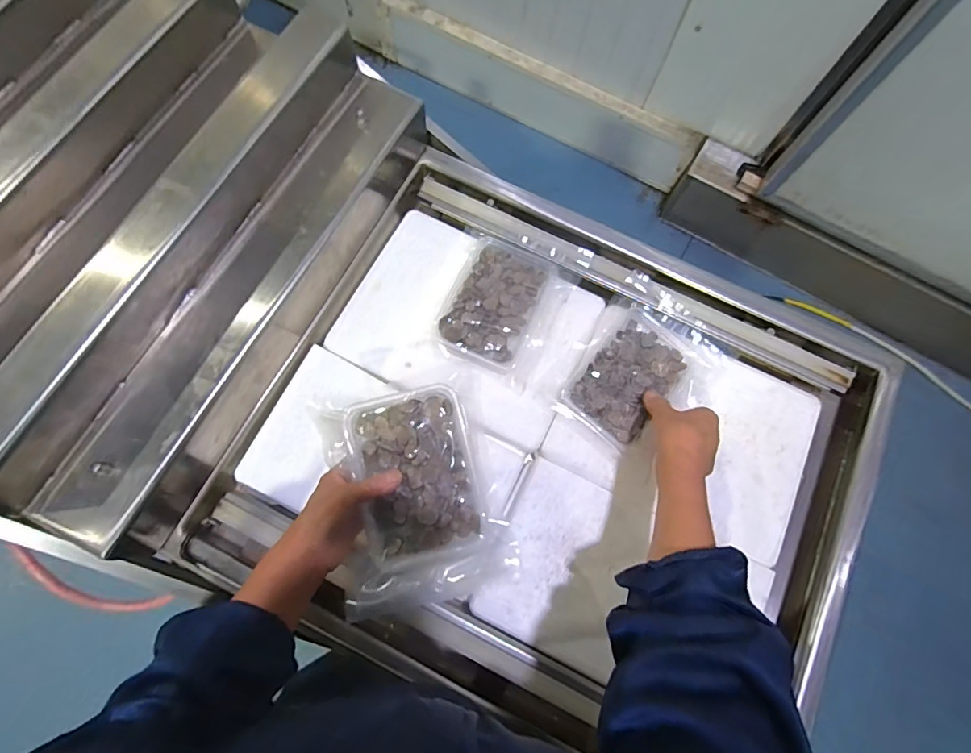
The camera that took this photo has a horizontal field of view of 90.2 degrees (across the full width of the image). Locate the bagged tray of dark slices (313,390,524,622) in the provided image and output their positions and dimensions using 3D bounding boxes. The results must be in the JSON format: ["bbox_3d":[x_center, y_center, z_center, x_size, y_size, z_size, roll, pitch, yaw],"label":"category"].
[{"bbox_3d":[-0.068,0.113,0.465,0.159,0.046,0.196,-13,75,-5],"label":"bagged tray of dark slices"}]

